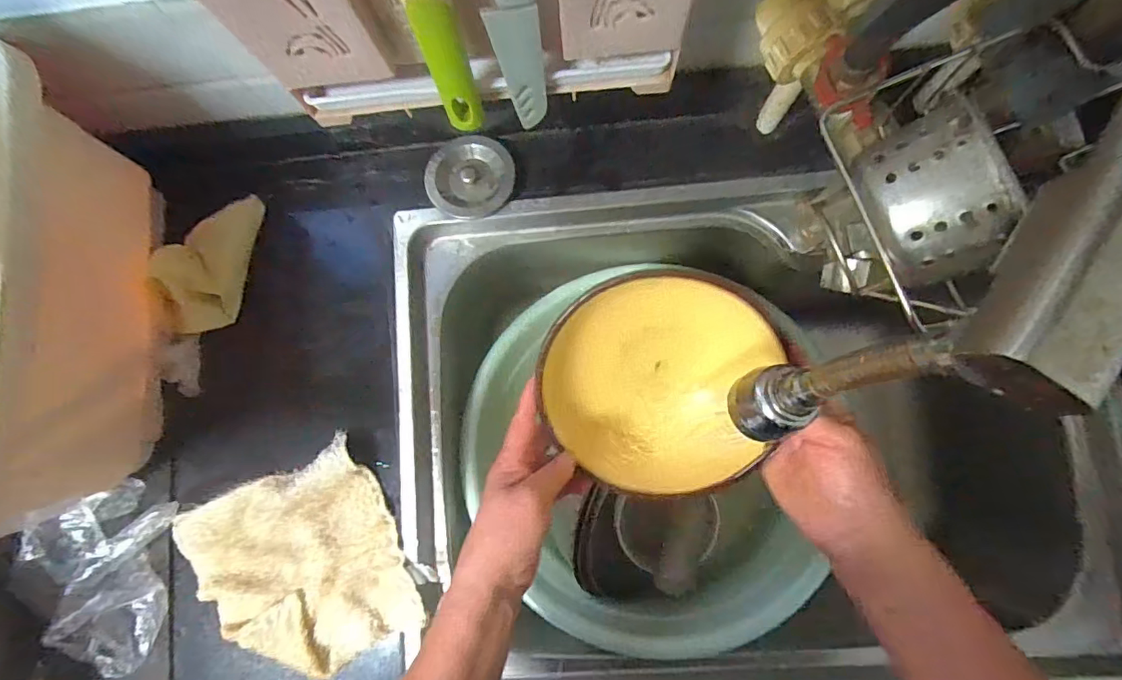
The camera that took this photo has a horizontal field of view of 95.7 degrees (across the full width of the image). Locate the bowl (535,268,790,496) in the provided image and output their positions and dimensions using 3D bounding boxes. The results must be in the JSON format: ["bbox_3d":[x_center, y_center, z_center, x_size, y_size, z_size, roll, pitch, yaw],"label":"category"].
[{"bbox_3d":[0.077,0.032,0.400,0.178,0.060,0.179,14,89,3],"label":"bowl"}]

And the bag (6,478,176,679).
[{"bbox_3d":[-0.404,0.206,0.438,0.105,0.041,0.158,13,88,3],"label":"bag"}]

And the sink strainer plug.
[{"bbox_3d":[-0.084,-0.151,0.478,0.079,0.026,0.077,-1,83,4],"label":"sink strainer plug"}]

